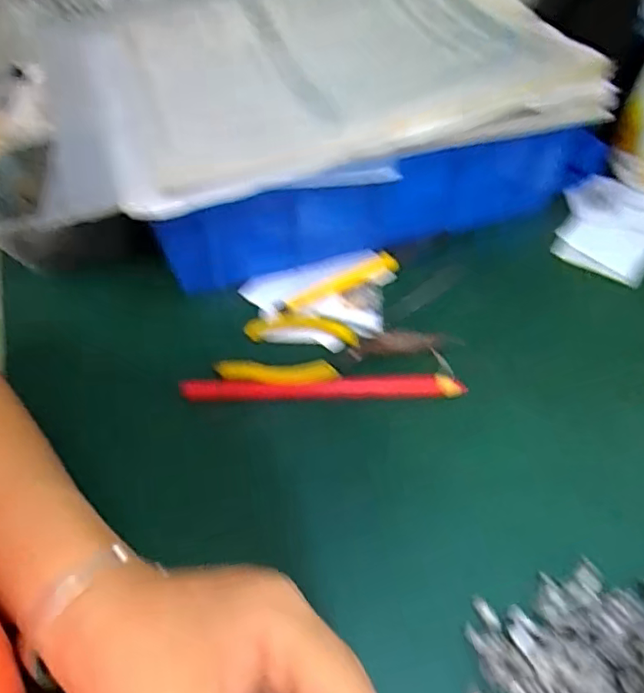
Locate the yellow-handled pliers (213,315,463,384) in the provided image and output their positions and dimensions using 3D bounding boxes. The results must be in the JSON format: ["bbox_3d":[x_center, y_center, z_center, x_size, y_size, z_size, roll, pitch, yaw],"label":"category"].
[{"bbox_3d":[0.008,0.004,0.348,0.135,0.009,0.050,7,55,5],"label":"yellow-handled pliers"}]

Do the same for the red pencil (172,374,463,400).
[{"bbox_3d":[-0.001,0.024,0.336,0.162,0.015,0.013,0,55,1],"label":"red pencil"}]

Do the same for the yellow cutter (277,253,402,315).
[{"bbox_3d":[0.011,-0.042,0.379,0.085,0.009,0.014,-22,57,-13],"label":"yellow cutter"}]

